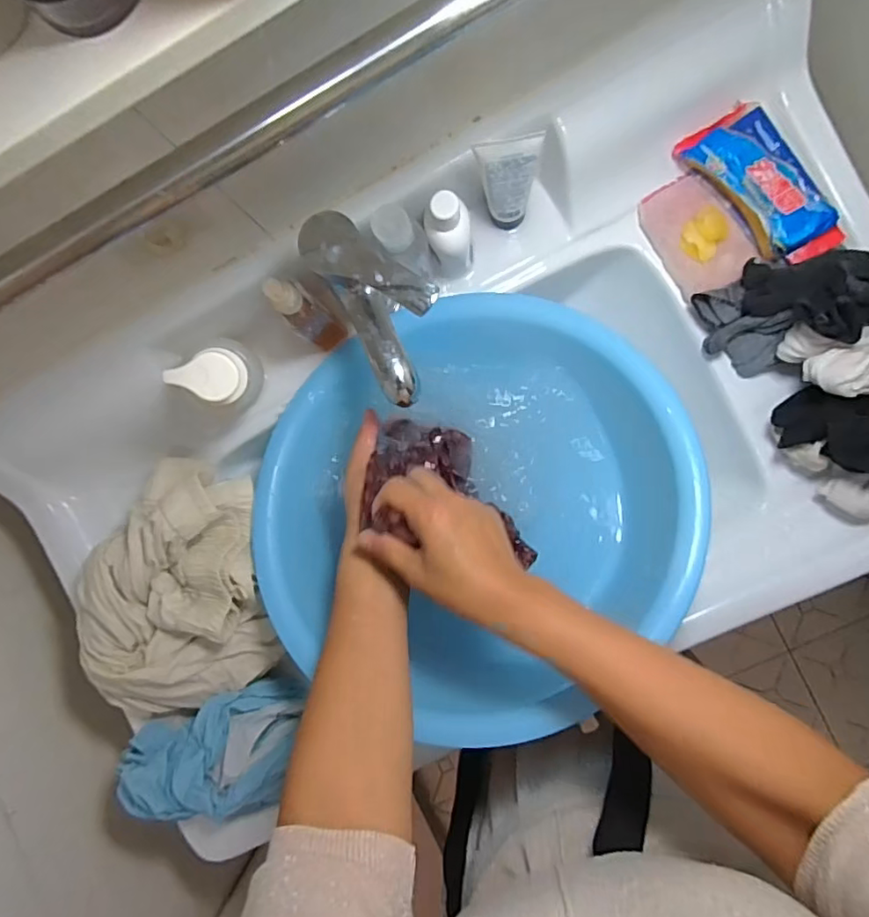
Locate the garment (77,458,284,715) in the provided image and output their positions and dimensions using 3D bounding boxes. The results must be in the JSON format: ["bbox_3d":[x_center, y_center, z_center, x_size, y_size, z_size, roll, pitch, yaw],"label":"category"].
[{"bbox_3d":[-0.242,0.123,0.520,0.163,0.072,0.235,-3,91,6],"label":"garment"}]

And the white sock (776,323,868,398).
[{"bbox_3d":[0.329,-0.077,0.443,0.088,0.048,0.055,7,92,6],"label":"white sock"}]

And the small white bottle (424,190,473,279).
[{"bbox_3d":[0.014,-0.187,0.482,0.035,0.100,0.038,0,91,6],"label":"small white bottle"}]

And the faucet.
[{"bbox_3d":[-0.038,-0.119,0.432,0.067,0.092,0.142,-30,88,6],"label":"faucet"}]

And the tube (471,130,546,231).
[{"bbox_3d":[0.061,-0.222,0.463,0.048,0.116,0.024,-6,91,6],"label":"tube"}]

